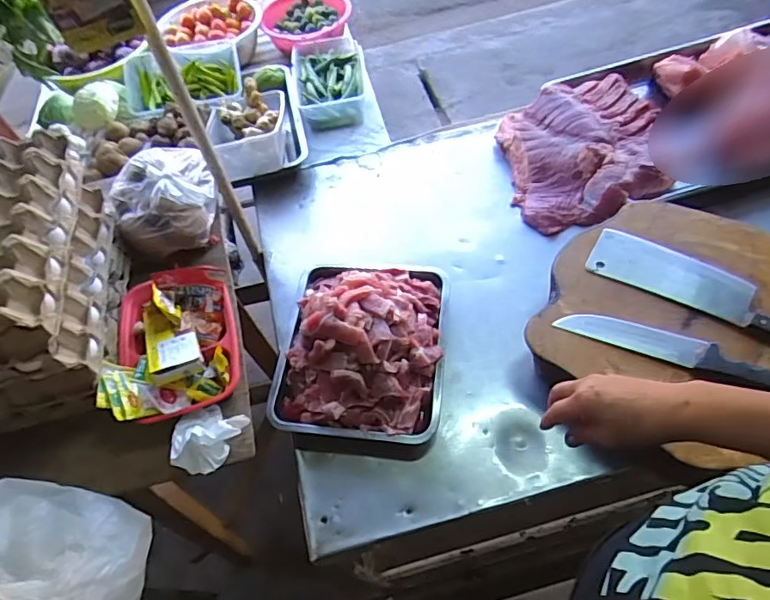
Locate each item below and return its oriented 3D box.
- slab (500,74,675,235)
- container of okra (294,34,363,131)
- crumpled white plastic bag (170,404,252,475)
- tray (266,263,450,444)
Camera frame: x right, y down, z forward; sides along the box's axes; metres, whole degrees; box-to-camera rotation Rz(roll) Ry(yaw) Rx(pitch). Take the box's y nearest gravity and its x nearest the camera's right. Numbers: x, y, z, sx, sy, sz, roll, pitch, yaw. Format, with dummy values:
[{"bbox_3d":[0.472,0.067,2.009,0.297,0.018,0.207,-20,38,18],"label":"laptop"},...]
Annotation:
[{"bbox_3d":[0.402,-0.301,1.023,0.342,0.077,0.306,-18,58,-6],"label":"slab"},{"bbox_3d":[-0.129,-0.504,1.211,0.159,0.065,0.256,-6,57,1],"label":"container of okra"},{"bbox_3d":[-0.215,0.163,0.619,0.070,0.032,0.082,19,61,16],"label":"crumpled white plastic bag"},{"bbox_3d":[-0.036,0.054,0.808,0.256,0.129,0.309,4,58,7],"label":"tray"}]

